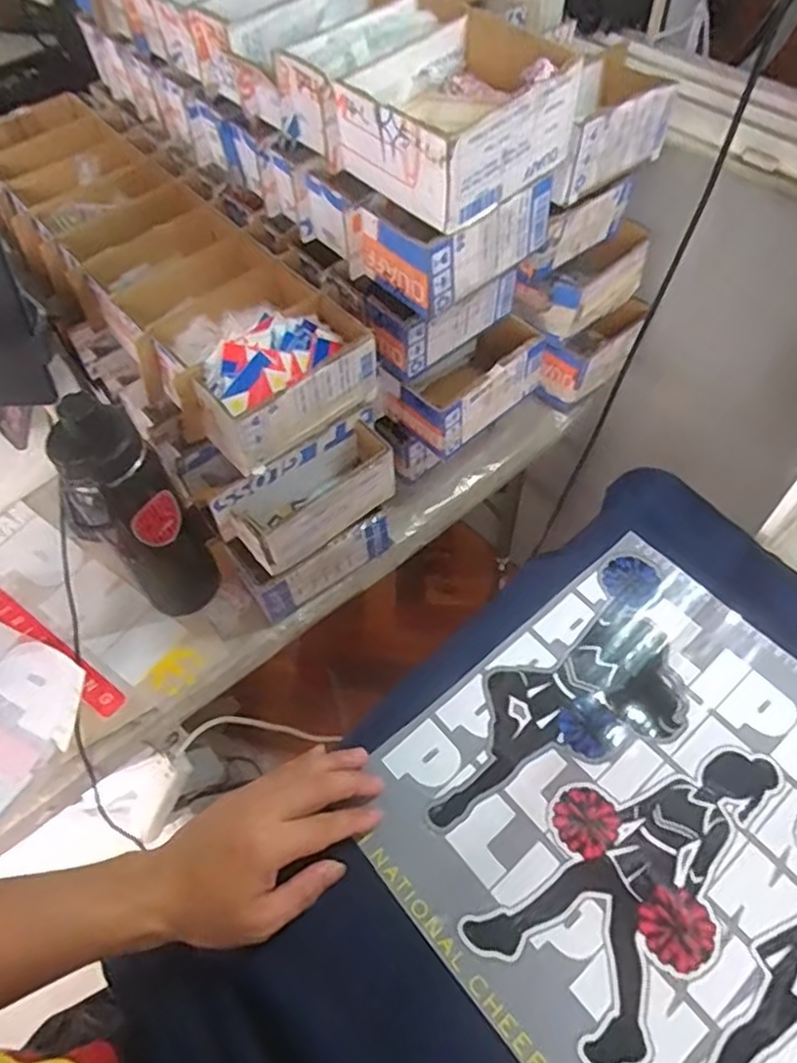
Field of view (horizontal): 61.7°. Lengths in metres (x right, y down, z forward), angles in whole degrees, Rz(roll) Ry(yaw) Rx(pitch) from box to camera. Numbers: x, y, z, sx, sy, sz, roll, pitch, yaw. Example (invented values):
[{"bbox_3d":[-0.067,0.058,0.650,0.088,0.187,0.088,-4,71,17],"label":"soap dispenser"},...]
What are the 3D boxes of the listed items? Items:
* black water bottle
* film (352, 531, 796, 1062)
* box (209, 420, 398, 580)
[{"bbox_3d":[-0.234,-0.003,0.613,0.083,0.270,0.067,-31,61,-17],"label":"black water bottle"},{"bbox_3d":[0.192,0.210,0.459,0.340,0.007,0.353,-35,63,-19],"label":"film"},{"bbox_3d":[-0.080,-0.036,0.642,0.179,0.072,0.070,-35,63,-19],"label":"box"}]

